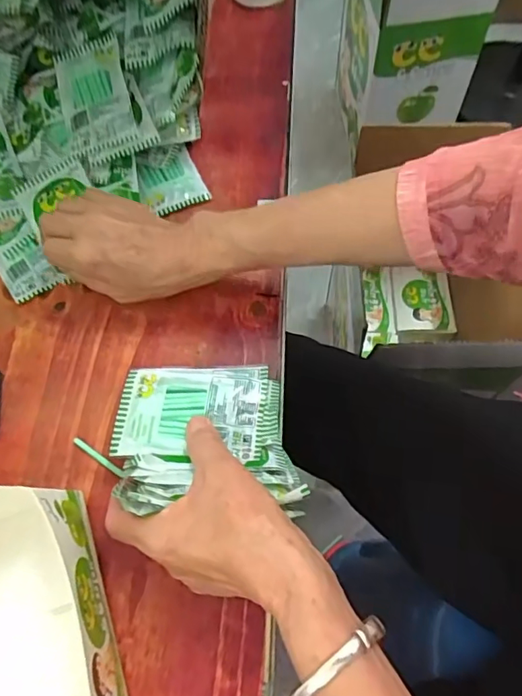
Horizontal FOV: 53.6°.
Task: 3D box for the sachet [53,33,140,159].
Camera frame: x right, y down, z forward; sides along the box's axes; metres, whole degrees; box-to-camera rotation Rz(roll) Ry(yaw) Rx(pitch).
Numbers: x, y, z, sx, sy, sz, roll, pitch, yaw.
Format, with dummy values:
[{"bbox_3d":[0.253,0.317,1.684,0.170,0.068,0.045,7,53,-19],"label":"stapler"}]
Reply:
[{"bbox_3d":[-0.155,-0.236,0.478,0.063,0.013,0.115,-16,80,5],"label":"sachet"}]

